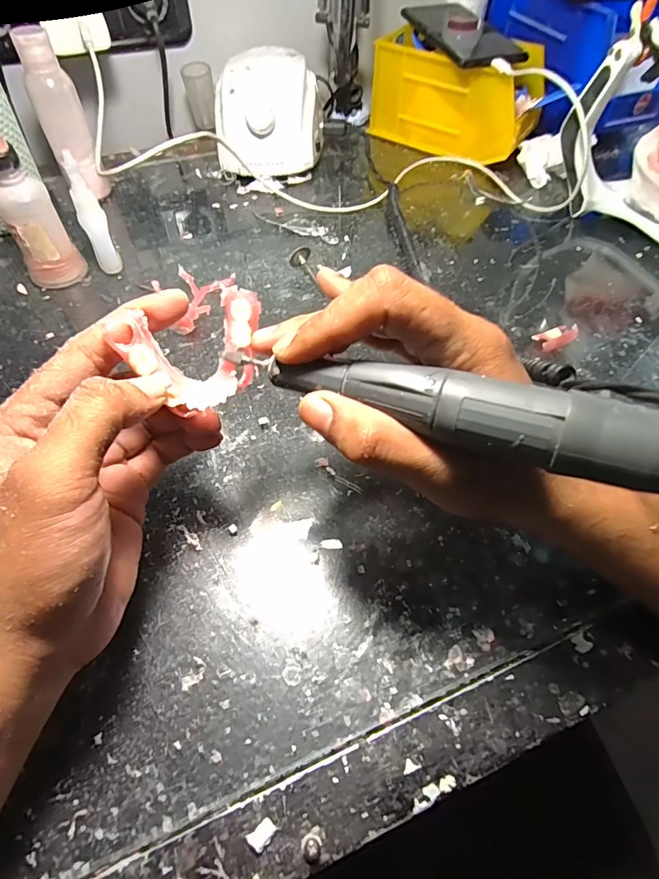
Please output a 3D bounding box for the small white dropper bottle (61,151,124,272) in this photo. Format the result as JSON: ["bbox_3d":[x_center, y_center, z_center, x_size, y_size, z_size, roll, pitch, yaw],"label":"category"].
[{"bbox_3d":[-0.184,-0.171,0.352,0.018,0.087,0.018,-21,59,-16],"label":"small white dropper bottle"}]

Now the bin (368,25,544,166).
[{"bbox_3d":[0.136,-0.373,0.497,0.168,0.089,0.076,29,60,16],"label":"bin"}]

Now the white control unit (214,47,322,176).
[{"bbox_3d":[-0.060,-0.334,0.470,0.103,0.079,0.119,0,56,-2],"label":"white control unit"}]

